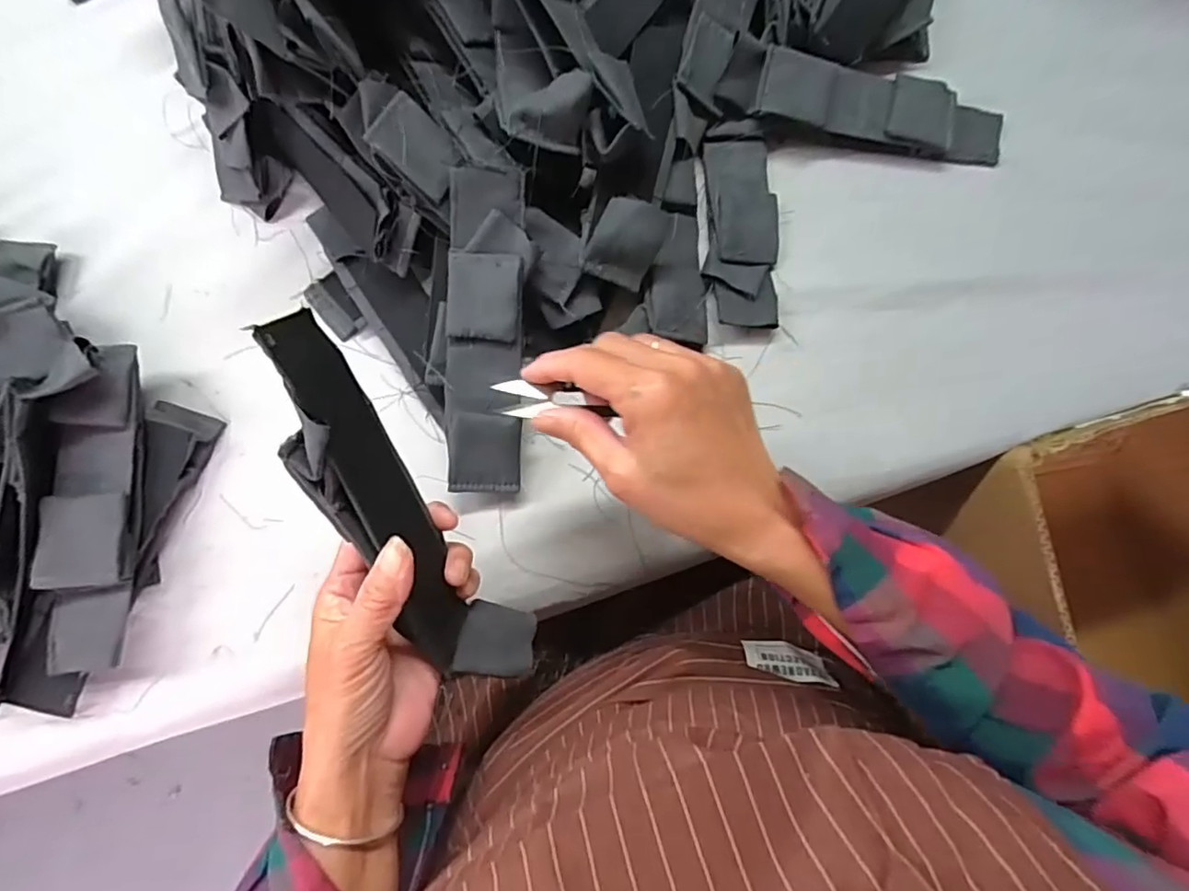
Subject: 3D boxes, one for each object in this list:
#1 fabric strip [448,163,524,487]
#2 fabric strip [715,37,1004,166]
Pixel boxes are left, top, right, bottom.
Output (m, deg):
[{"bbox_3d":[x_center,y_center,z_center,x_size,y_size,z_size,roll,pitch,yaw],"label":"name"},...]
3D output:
[{"bbox_3d":[-0.069,-0.067,0.377,0.046,0.014,0.194,2,98,0],"label":"fabric strip"},{"bbox_3d":[0.199,-0.248,0.439,0.211,0.016,0.048,7,101,-7],"label":"fabric strip"}]

